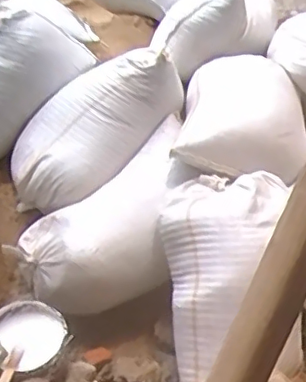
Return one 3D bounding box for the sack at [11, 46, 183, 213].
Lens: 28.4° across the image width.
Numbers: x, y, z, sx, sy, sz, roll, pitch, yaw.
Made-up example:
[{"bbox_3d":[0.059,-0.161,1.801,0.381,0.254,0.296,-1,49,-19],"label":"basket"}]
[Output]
[{"bbox_3d":[-0.162,-0.166,1.616,0.532,0.212,0.231,-43,45,-6],"label":"sack"}]

